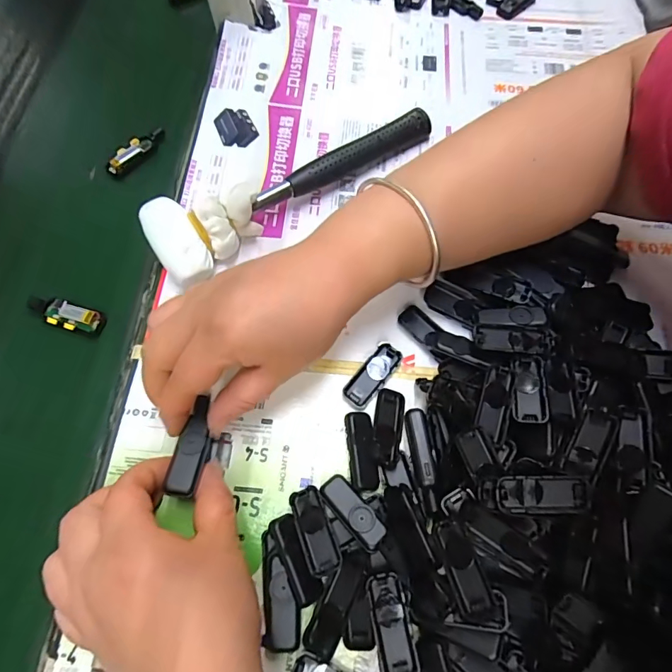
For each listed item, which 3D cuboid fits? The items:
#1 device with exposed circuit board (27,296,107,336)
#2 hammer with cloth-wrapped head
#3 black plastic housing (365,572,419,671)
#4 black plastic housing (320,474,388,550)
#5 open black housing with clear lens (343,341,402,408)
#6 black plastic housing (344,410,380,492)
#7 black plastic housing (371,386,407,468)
[{"bbox_3d":[-0.194,-0.016,0.311,0.057,0.010,0.019,17,68,8],"label":"device with exposed circuit board"},{"bbox_3d":[-0.026,-0.118,0.324,0.232,0.029,0.053,-33,70,-18],"label":"hammer with cloth-wrapped head"},{"bbox_3d":[0.028,0.150,0.220,0.019,0.009,0.052,-9,67,-3],"label":"black plastic housing"},{"bbox_3d":[0.010,0.098,0.245,0.018,0.008,0.043,-39,72,-14],"label":"black plastic housing"},{"bbox_3d":[0.023,0.025,0.283,0.018,0.006,0.046,36,72,15],"label":"open black housing with clear lens"},{"bbox_3d":[0.015,0.068,0.262,0.017,0.008,0.045,-6,67,-2],"label":"black plastic housing"},{"bbox_3d":[0.032,0.056,0.268,0.018,0.006,0.047,11,68,5],"label":"black plastic housing"}]

